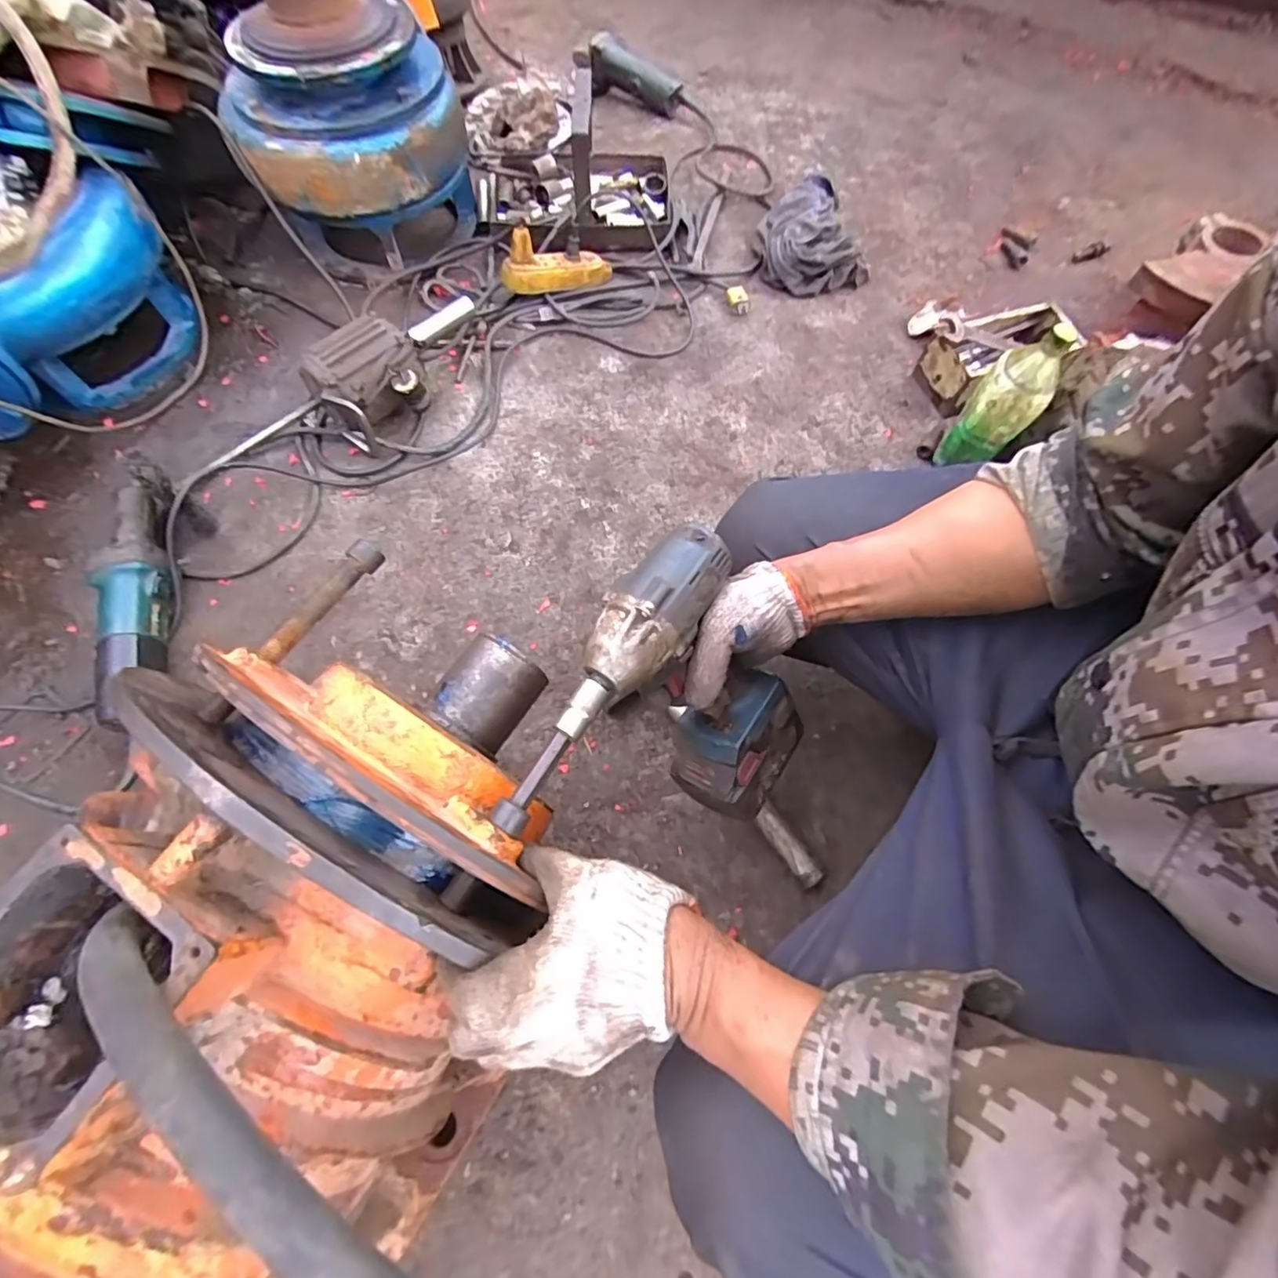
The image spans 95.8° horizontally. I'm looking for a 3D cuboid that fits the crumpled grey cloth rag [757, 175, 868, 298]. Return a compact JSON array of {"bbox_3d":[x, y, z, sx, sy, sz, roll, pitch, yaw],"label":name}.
[{"bbox_3d":[0.286,-0.718,1.017,0.181,0.054,0.299,-3,65,1],"label":"crumpled grey cloth rag"}]

